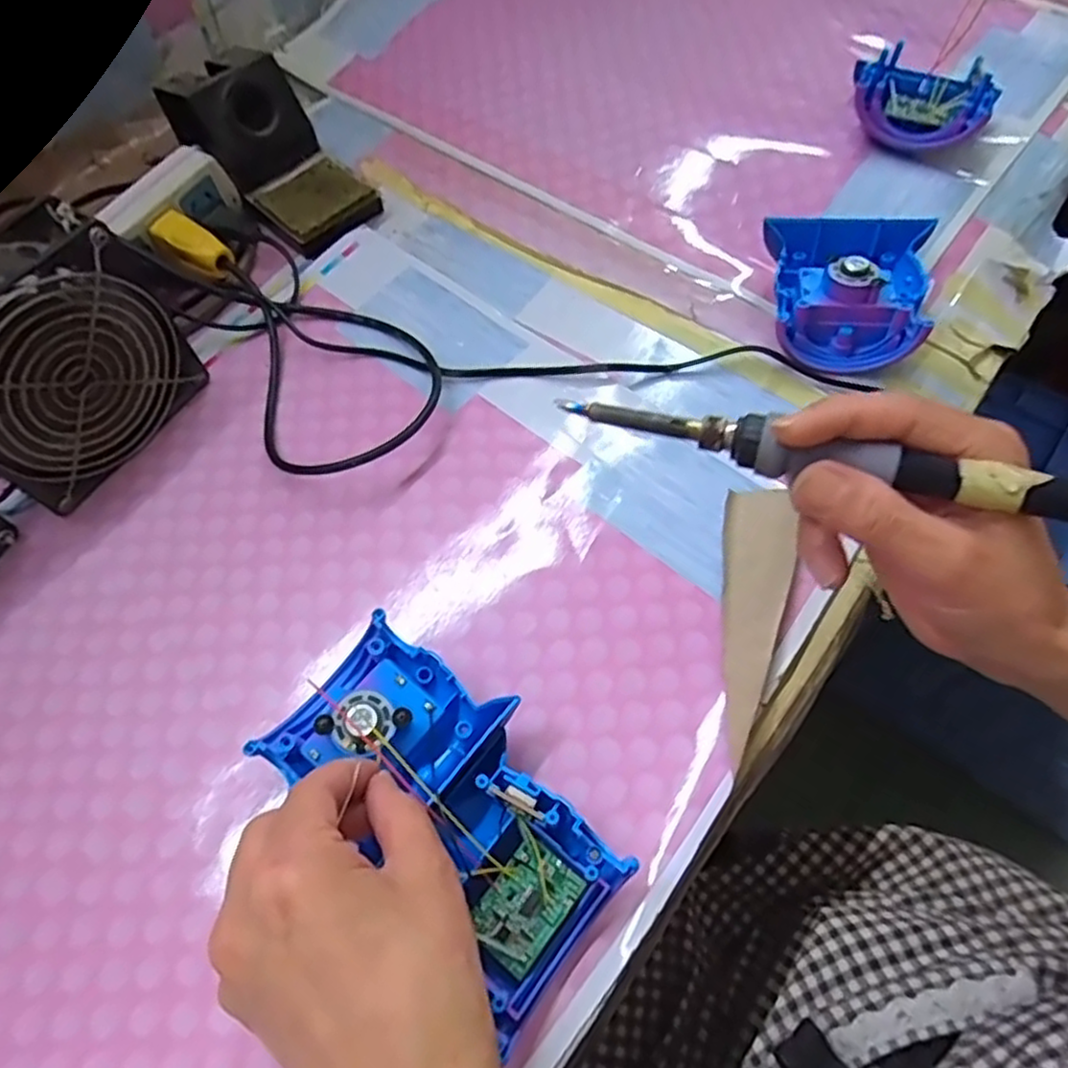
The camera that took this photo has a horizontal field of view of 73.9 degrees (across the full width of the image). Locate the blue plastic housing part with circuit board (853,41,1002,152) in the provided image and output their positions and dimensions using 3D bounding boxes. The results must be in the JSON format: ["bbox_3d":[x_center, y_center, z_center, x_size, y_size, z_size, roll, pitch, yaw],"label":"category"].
[{"bbox_3d":[0.250,-0.281,0.469,0.090,0.038,0.068,23,65,15],"label":"blue plastic housing part with circuit board"}]

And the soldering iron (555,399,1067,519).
[{"bbox_3d":[0.111,-0.024,0.243,0.211,0.015,0.015,14,63,16],"label":"soldering iron"}]

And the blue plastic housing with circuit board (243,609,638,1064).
[{"bbox_3d":[-0.037,0.112,0.297,0.083,0.033,0.156,-41,71,-17],"label":"blue plastic housing with circuit board"}]

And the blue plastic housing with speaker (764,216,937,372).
[{"bbox_3d":[0.183,-0.141,0.416,0.084,0.044,0.084,2,62,4],"label":"blue plastic housing with speaker"}]

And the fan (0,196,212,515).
[{"bbox_3d":[-0.250,-0.087,0.372,0.041,0.119,0.120,29,67,18],"label":"fan"}]

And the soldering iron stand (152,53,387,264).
[{"bbox_3d":[-0.183,-0.266,0.489,0.075,0.073,0.145,-41,67,-17],"label":"soldering iron stand"}]

